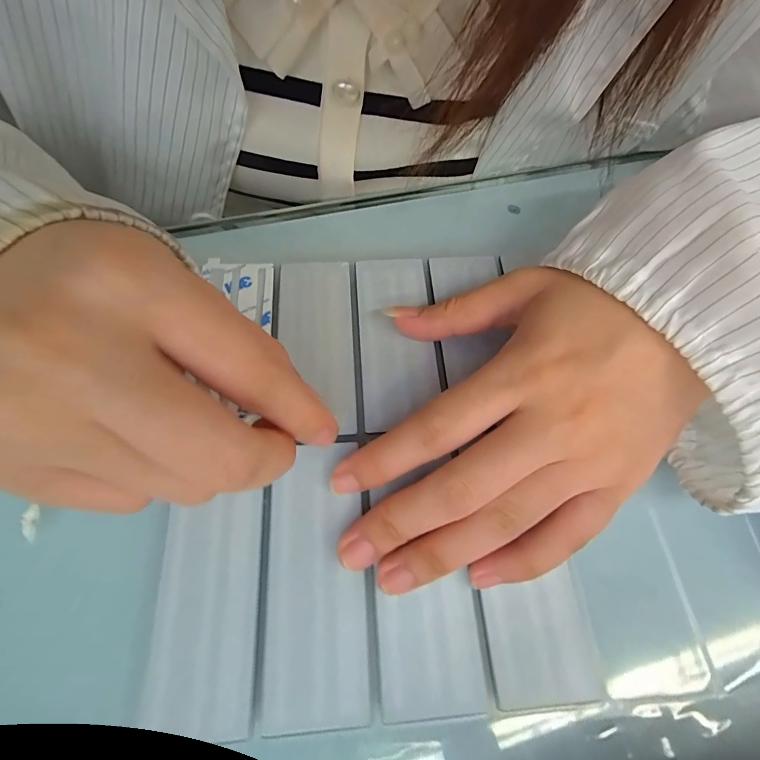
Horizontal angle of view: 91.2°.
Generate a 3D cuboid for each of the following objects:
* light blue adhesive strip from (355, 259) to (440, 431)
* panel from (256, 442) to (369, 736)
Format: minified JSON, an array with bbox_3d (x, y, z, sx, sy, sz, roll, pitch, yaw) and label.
[{"bbox_3d":[0.007,-0.021,0.180,0.036,0.004,0.091,-1,66,-1],"label":"light blue adhesive strip"},{"bbox_3d":[-0.024,0.070,0.138,0.036,0.004,0.091,-4,66,-3],"label":"panel"}]

